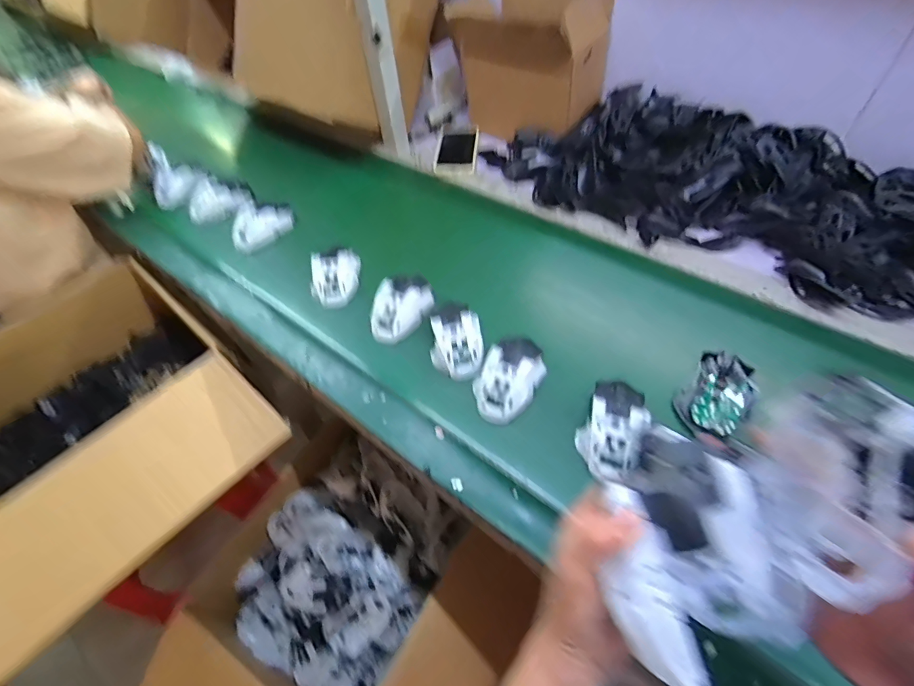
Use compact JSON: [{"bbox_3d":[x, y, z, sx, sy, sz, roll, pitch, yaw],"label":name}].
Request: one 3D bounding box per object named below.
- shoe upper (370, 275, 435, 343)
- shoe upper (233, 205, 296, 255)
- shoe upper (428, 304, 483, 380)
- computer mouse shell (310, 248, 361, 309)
[{"bbox_3d":[-0.076,-0.056,0.594,0.075,0.035,0.119,13,55,13],"label":"shoe upper"},{"bbox_3d":[-0.333,-0.206,0.735,0.109,0.040,0.072,-26,56,-15],"label":"shoe upper"},{"bbox_3d":[0.000,-0.007,0.546,0.065,0.030,0.101,-2,53,1],"label":"shoe upper"},{"bbox_3d":[-0.184,-0.100,0.636,0.069,0.040,0.087,-4,53,0],"label":"computer mouse shell"}]

